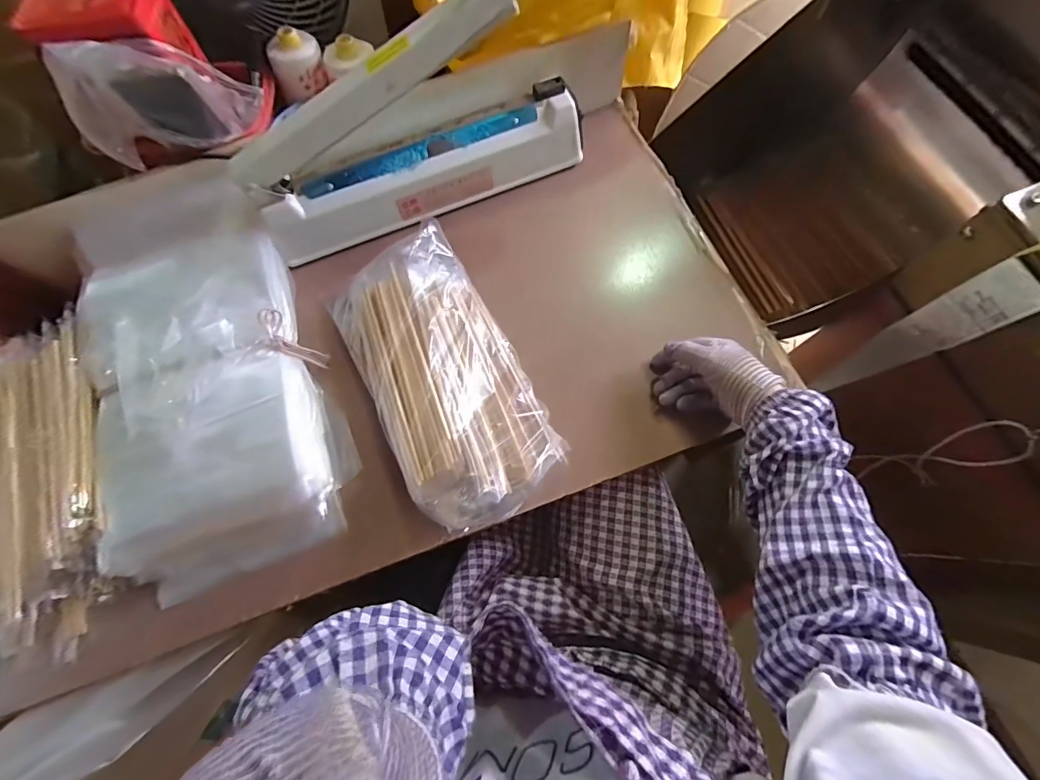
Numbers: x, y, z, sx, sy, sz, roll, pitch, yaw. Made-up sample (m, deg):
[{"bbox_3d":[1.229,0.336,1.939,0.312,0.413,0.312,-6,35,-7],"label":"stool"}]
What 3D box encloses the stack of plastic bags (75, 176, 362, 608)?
[{"bbox_3d":[-0.353,-0.027,0.485,0.234,0.069,0.458,-21,79,-15],"label":"stack of plastic bags"}]

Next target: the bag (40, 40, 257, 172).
[{"bbox_3d":[-0.388,-0.321,0.489,0.079,0.123,0.168,33,78,10],"label":"bag"}]

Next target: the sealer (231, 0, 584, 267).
[{"bbox_3d":[-0.118,-0.296,0.497,0.425,0.222,0.077,-26,75,-5],"label":"sealer"}]

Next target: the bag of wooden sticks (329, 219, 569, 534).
[{"bbox_3d":[-0.088,-0.024,0.472,0.162,0.057,0.330,-31,76,-6],"label":"bag of wooden sticks"}]

